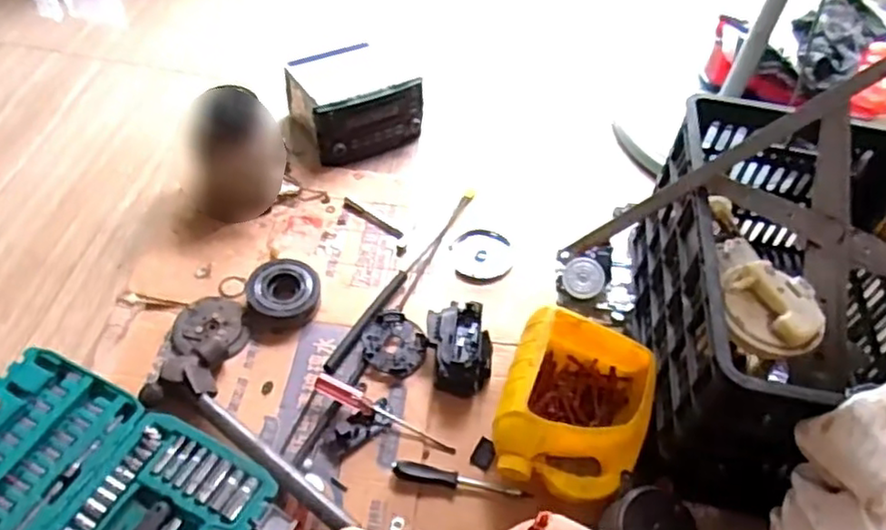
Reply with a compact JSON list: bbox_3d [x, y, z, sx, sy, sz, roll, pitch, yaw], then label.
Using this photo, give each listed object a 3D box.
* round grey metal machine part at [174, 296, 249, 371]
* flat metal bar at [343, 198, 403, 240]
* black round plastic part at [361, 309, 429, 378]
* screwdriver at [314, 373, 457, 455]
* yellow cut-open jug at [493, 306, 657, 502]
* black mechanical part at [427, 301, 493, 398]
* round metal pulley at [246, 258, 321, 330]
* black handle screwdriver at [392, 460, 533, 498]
[{"bbox_3d":[-0.323,0.089,0.948,0.093,0.028,0.125,-19,50,-21],"label":"round grey metal machine part"},{"bbox_3d":[-0.118,-0.077,1.137,0.128,0.005,0.020,30,51,23],"label":"flat metal bar"},{"bbox_3d":[-0.070,0.111,0.962,0.083,0.021,0.094,-34,57,-31],"label":"black round plastic part"},{"bbox_3d":[-0.077,0.195,0.883,0.192,0.023,0.022,28,50,8],"label":"screwdriver"},{"bbox_3d":[0.171,0.169,0.864,0.186,0.110,0.224,10,46,6],"label":"yellow cut-open jug"},{"bbox_3d":[0.025,0.114,0.942,0.082,0.060,0.116,-3,46,-8],"label":"black mechanical part"},{"bbox_3d":[-0.232,0.040,0.997,0.099,0.036,0.105,0,46,-4],"label":"round metal pulley"},{"bbox_3d":[0.023,0.262,0.836,0.170,0.020,0.020,9,46,4],"label":"black handle screwdriver"}]

